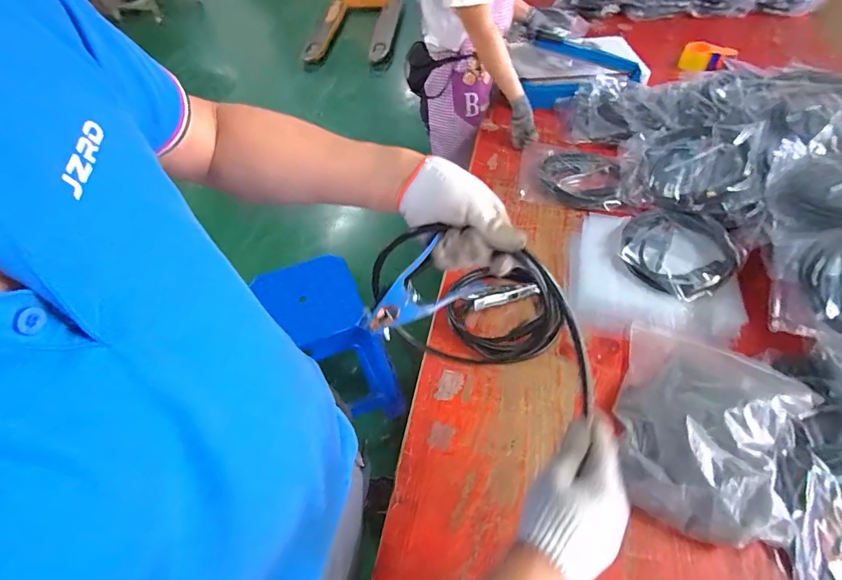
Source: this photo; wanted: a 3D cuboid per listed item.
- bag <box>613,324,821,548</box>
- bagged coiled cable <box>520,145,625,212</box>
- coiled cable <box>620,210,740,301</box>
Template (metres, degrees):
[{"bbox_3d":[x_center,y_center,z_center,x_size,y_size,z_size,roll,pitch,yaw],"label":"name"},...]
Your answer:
[{"bbox_3d":[0.447,0.200,0.651,0.242,0.094,0.326,21,56,19],"label":"bag"},{"bbox_3d":[0.397,-0.302,1.123,0.259,0.059,0.253,13,53,13],"label":"bagged coiled cable"},{"bbox_3d":[0.557,-0.094,0.911,0.228,0.036,0.229,37,62,28],"label":"coiled cable"}]

